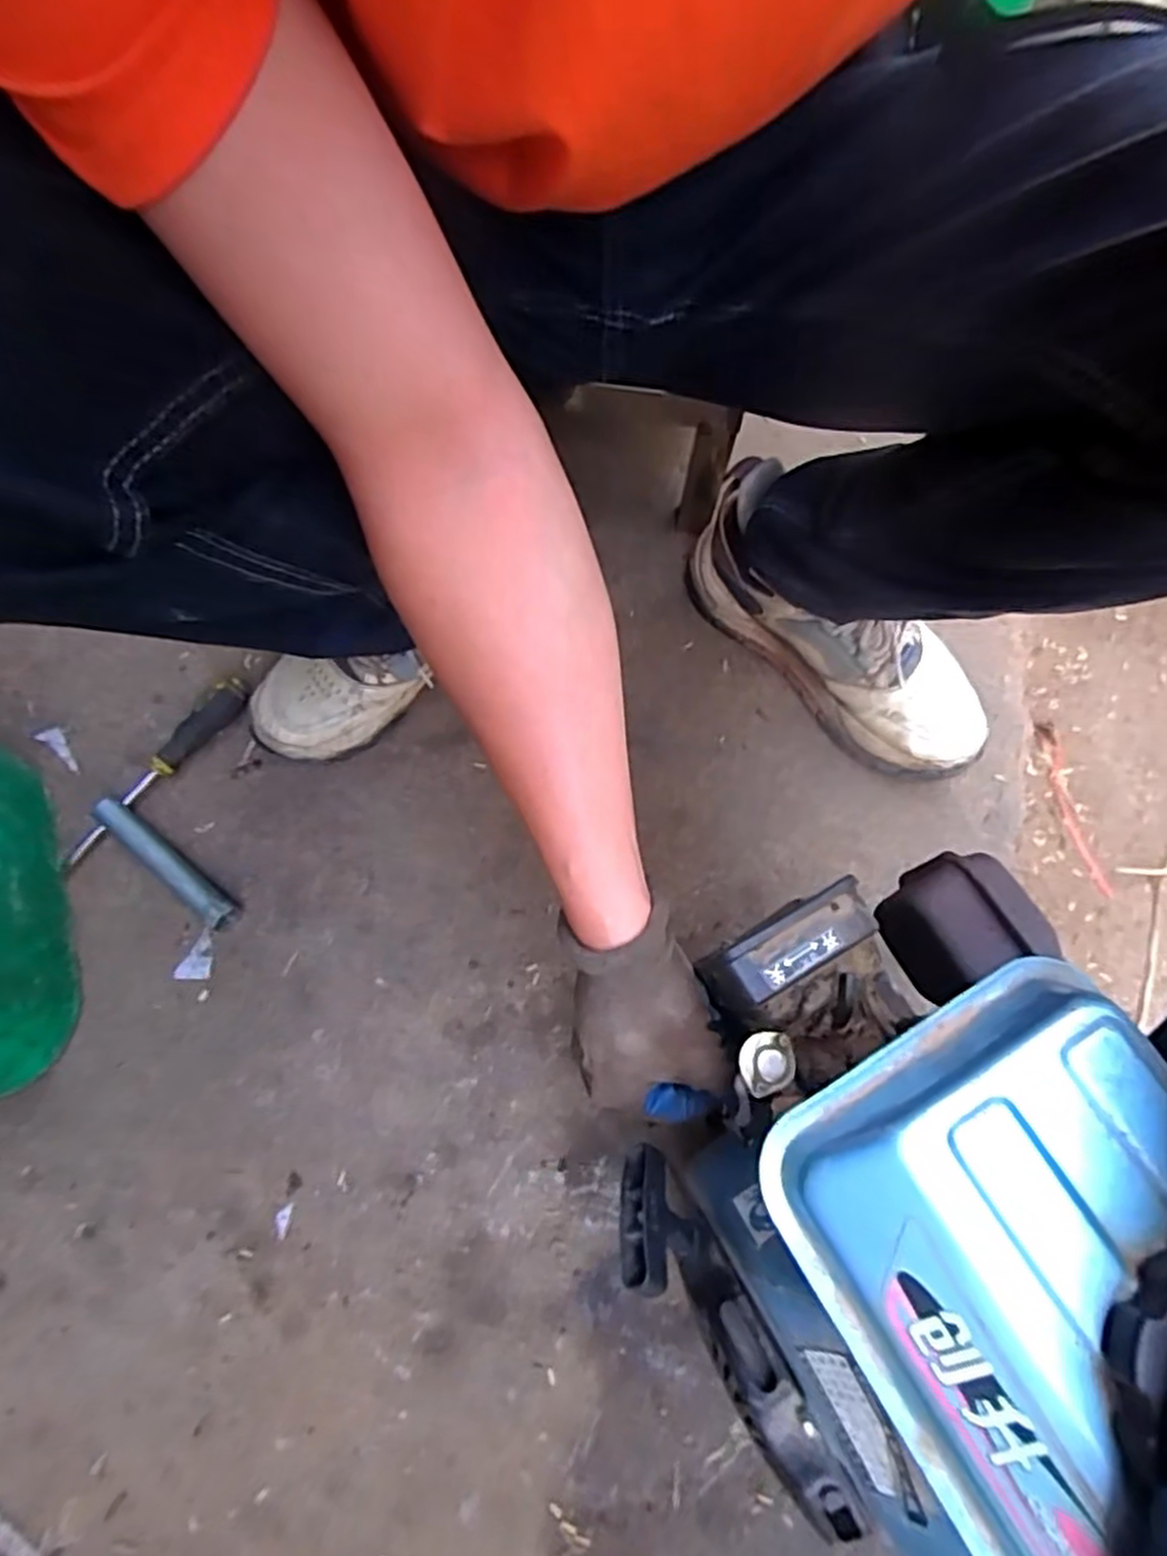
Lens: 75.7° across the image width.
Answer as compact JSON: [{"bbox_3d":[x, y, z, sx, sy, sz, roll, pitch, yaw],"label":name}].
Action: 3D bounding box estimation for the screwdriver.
[{"bbox_3d":[-0.342,-0.006,0.595,0.021,0.023,0.192,38,76,11],"label":"screwdriver"}]

